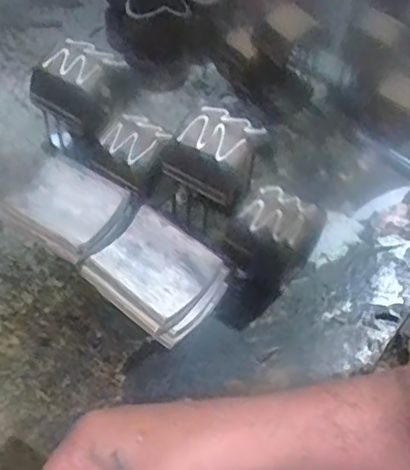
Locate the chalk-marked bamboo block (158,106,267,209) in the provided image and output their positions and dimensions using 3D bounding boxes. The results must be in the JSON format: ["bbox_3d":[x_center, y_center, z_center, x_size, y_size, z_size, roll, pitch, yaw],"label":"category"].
[{"bbox_3d":[0.011,-0.065,0.500,0.071,0.051,0.059,24,49,19],"label":"chalk-marked bamboo block"}]

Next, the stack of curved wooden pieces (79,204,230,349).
[{"bbox_3d":[-0.039,0.034,0.500,0.093,0.058,0.079,33,52,24],"label":"stack of curved wooden pieces"}]

